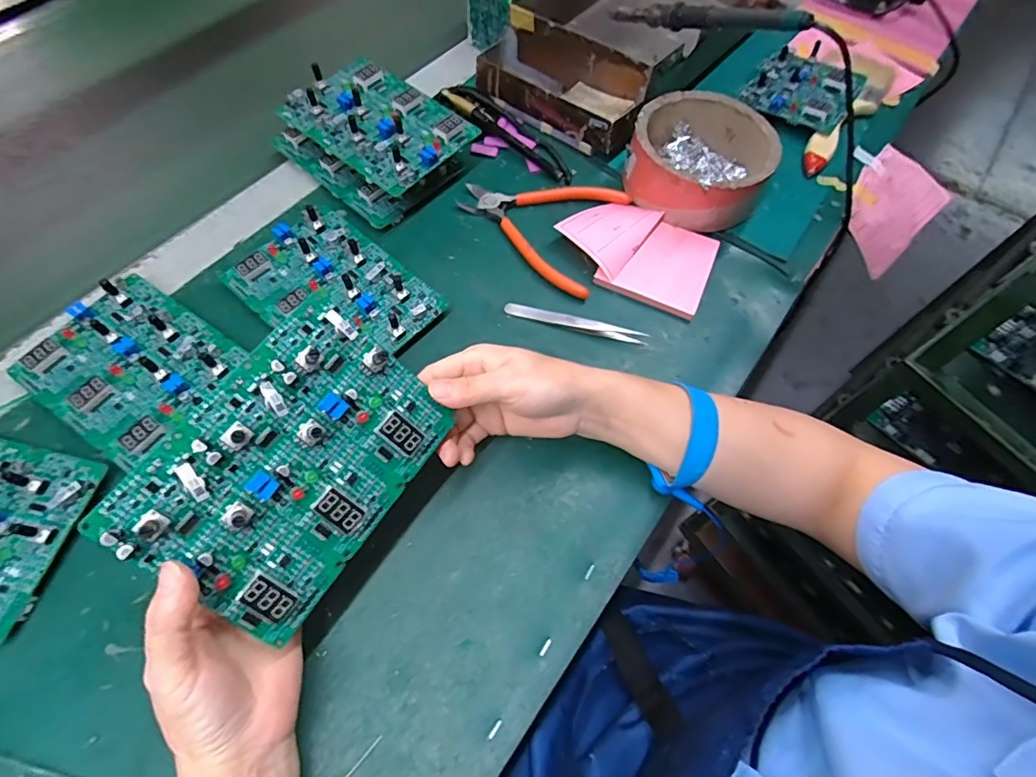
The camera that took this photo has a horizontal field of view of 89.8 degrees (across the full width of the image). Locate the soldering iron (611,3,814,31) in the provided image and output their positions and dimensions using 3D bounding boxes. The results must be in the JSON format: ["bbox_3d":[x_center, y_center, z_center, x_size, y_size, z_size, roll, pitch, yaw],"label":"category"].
[{"bbox_3d":[0.165,-0.334,0.469,0.016,0.017,0.199,-38,50,-20],"label":"soldering iron"}]

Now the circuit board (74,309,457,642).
[{"bbox_3d":[-0.110,0.038,0.263,0.105,0.012,0.144,44,68,-19],"label":"circuit board"}]

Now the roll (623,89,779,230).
[{"bbox_3d":[0.160,-0.203,0.462,0.116,0.050,0.114,1,63,-3],"label":"roll"}]

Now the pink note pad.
[{"bbox_3d":[0.101,-0.118,0.440,0.125,0.019,0.087,24,64,9],"label":"pink note pad"}]

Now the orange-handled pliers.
[{"bbox_3d":[0.025,-0.154,0.460,0.143,0.013,0.115,32,65,12],"label":"orange-handled pliers"}]

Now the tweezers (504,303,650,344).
[{"bbox_3d":[0.045,-0.053,0.410,0.112,0.013,0.012,16,63,5],"label":"tweezers"}]

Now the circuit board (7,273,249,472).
[{"bbox_3d":[-0.268,-0.017,0.363,0.127,0.024,0.106,32,66,12],"label":"circuit board"}]

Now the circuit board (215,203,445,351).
[{"bbox_3d":[-0.140,-0.079,0.404,0.145,0.027,0.107,38,67,15],"label":"circuit board"}]

